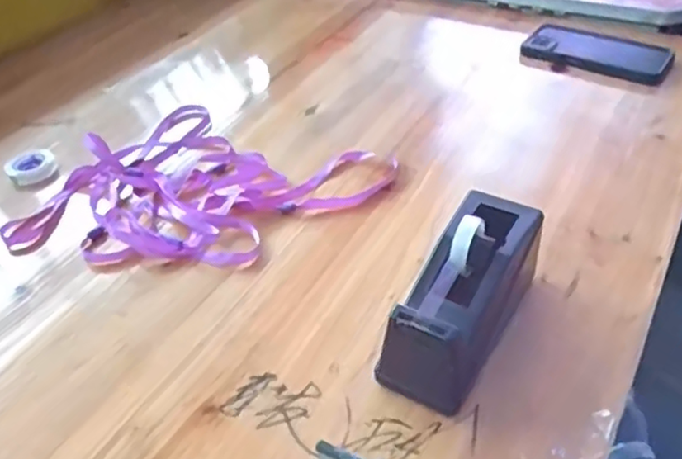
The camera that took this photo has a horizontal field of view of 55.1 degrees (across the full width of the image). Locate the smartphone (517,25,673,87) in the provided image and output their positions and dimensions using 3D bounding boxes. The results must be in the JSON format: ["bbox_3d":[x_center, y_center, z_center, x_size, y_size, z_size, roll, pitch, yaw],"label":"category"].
[{"bbox_3d":[0.306,-0.211,0.783,0.164,0.011,0.087,22,48,28],"label":"smartphone"}]

